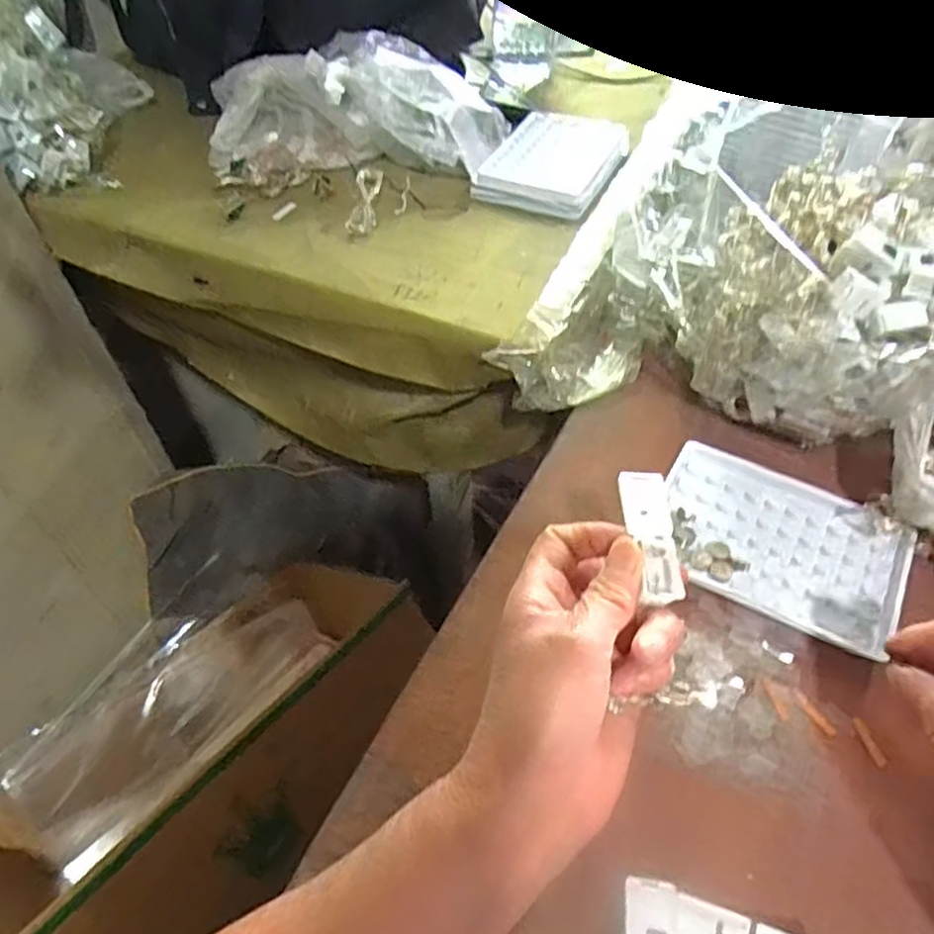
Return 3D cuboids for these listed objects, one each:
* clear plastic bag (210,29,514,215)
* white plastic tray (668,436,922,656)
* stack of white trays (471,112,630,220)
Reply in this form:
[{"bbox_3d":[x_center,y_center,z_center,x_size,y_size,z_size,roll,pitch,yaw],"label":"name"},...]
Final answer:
[{"bbox_3d":[-0.101,-0.298,0.582,0.256,0.078,0.129,12,51,13],"label":"clear plastic bag"},{"bbox_3d":[0.171,0.039,0.384,0.127,0.008,0.097,22,54,20],"label":"white plastic tray"},{"bbox_3d":[0.074,-0.253,0.580,0.098,0.020,0.128,20,54,19],"label":"stack of white trays"}]

